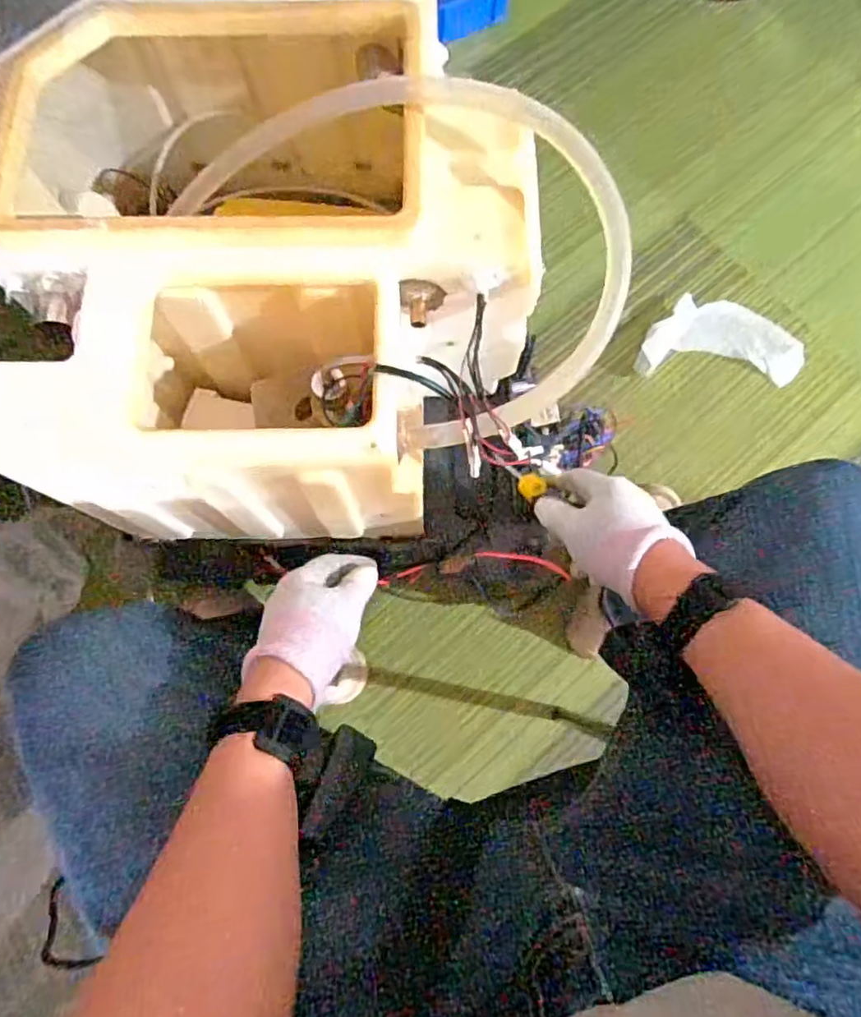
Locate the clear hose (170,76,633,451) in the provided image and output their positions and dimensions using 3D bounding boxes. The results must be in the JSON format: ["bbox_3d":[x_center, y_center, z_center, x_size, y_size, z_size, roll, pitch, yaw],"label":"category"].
[{"bbox_3d":[0.007,-0.185,0.450,0.275,0.118,0.198,42,79,9],"label":"clear hose"}]

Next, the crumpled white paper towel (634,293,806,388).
[{"bbox_3d":[0.479,-0.280,1.034,0.266,0.032,0.130,4,76,0],"label":"crumpled white paper towel"}]

